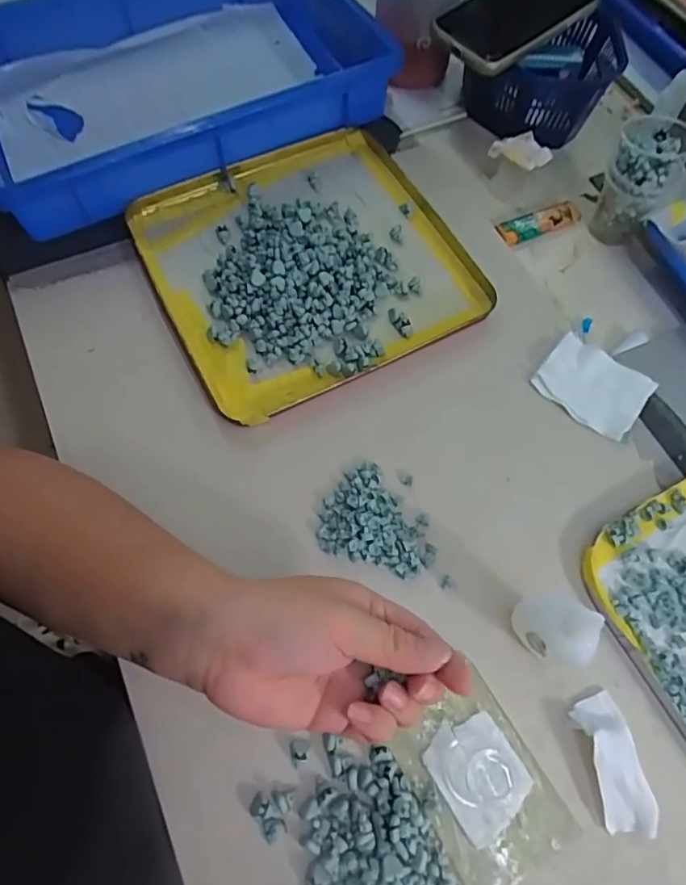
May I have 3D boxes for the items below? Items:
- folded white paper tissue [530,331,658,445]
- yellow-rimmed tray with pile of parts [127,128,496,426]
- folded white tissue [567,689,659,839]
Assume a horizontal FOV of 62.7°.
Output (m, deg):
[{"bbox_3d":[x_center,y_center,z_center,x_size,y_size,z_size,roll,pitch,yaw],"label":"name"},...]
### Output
[{"bbox_3d":[0.191,-0.044,0.431,0.077,0.006,0.066,37,70,15],"label":"folded white paper tissue"},{"bbox_3d":[-0.032,-0.155,0.469,0.236,0.028,0.245,-25,68,-12],"label":"yellow-rimmed tray with pile of parts"},{"bbox_3d":[0.156,0.183,0.321,0.029,0.014,0.070,-11,66,-6],"label":"folded white tissue"}]

